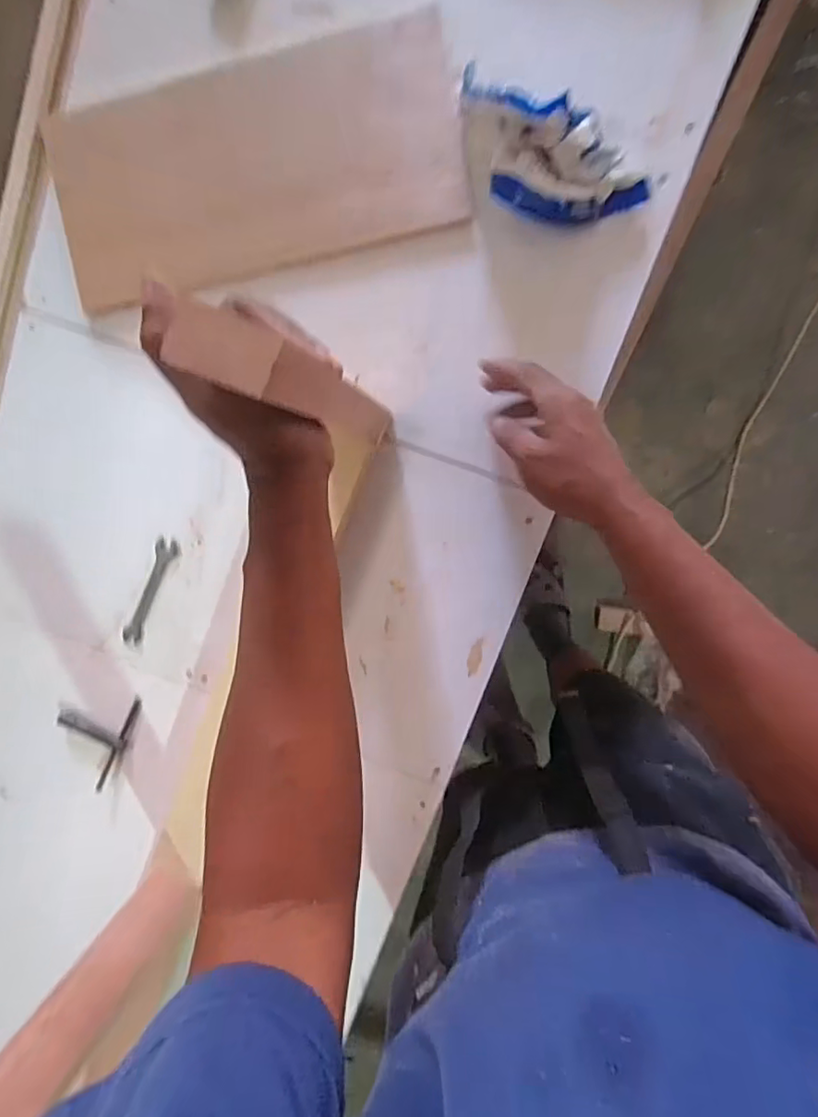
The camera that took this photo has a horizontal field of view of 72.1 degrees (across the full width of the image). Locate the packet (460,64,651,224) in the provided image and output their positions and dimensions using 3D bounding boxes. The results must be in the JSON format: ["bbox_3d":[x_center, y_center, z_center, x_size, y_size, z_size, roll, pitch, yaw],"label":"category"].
[{"bbox_3d":[0.113,-0.318,0.442,0.162,0.053,0.071,16,98,4],"label":"packet"}]

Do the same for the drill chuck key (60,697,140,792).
[{"bbox_3d":[-0.329,0.179,0.585,0.073,0.008,0.107,27,99,3],"label":"drill chuck key"}]

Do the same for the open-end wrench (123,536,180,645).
[{"bbox_3d":[-0.258,0.033,0.562,0.021,0.004,0.115,25,99,3],"label":"open-end wrench"}]

